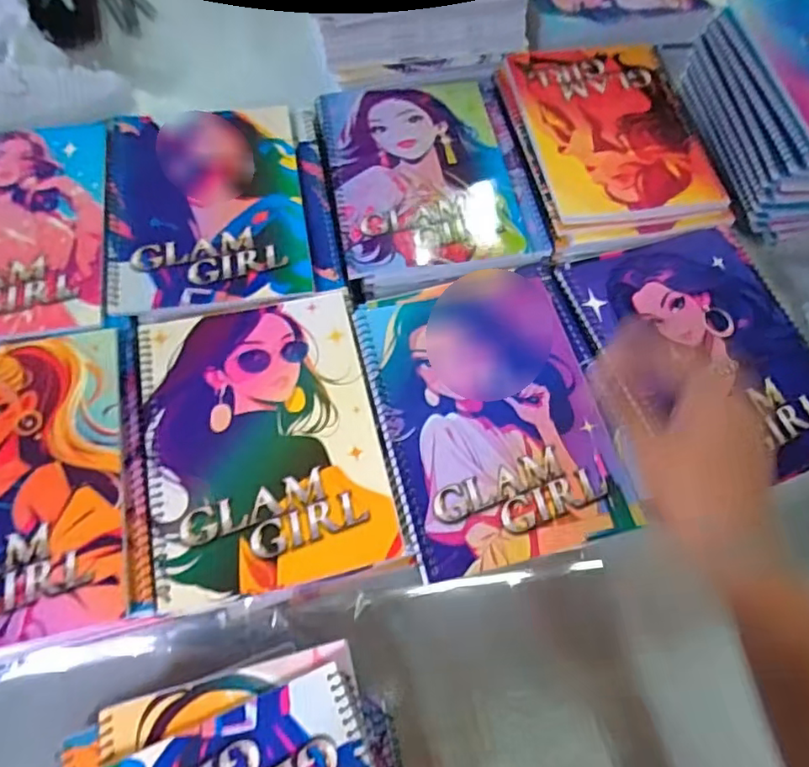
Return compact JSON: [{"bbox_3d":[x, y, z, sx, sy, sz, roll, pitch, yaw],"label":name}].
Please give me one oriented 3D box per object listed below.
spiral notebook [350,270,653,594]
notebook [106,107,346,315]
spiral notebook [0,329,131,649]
[{"bbox_3d":[0.059,0.013,0.415,0.148,0.007,0.207,-12,66,-9],"label":"spiral notebook"},{"bbox_3d":[-0.146,-0.145,0.480,0.168,0.011,0.190,-10,66,-8],"label":"notebook"},{"bbox_3d":[-0.250,0.061,0.372,0.148,0.007,0.192,-11,66,-8],"label":"spiral notebook"}]

